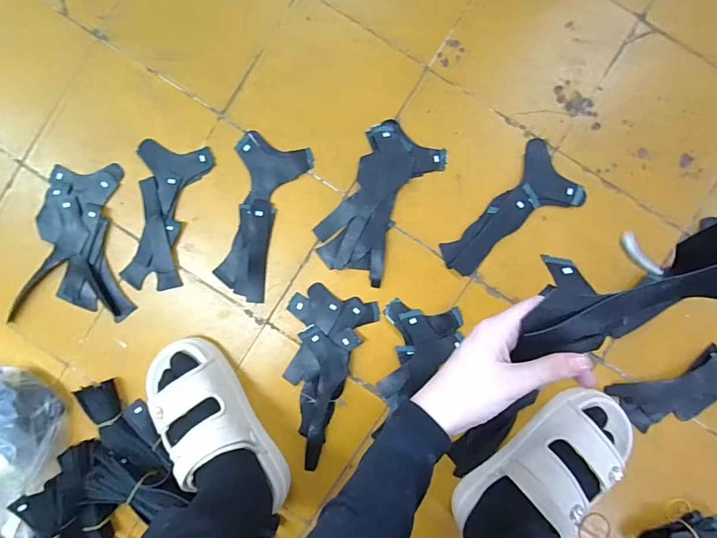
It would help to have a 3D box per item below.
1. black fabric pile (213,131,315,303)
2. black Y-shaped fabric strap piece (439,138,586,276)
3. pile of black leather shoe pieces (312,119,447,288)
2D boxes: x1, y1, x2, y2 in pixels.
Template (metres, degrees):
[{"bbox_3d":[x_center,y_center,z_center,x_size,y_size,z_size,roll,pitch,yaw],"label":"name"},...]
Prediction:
[{"bbox_3d":[-0.138,-0.068,0.549,0.093,0.009,0.215,16,91,2],"label":"black fabric pile"},{"bbox_3d":[0.193,-0.076,0.536,0.195,0.007,0.096,-37,89,2],"label":"black Y-shaped fabric strap piece"},{"bbox_3d":[0.025,-0.089,0.536,0.104,0.010,0.200,28,92,1],"label":"pile of black leather shoe pieces"}]

